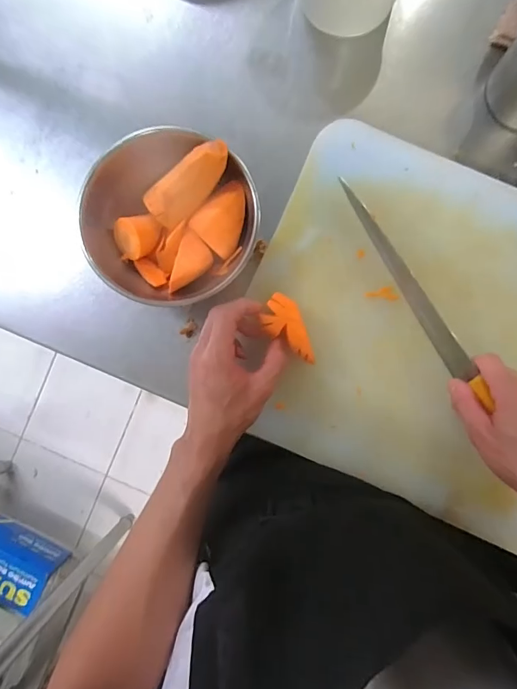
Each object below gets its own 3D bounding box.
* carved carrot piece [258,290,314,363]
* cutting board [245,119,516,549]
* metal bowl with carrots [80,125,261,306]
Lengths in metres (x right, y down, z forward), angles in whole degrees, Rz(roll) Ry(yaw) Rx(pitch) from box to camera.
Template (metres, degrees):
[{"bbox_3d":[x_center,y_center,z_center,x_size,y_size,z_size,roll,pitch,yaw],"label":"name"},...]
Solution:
[{"bbox_3d":[0.030,-0.012,0.396,0.035,0.006,0.073,-32,94,3],"label":"carved carrot piece"},{"bbox_3d":[0.185,-0.018,0.423,0.382,0.027,0.345,23,90,5],"label":"cutting board"},{"bbox_3d":[-0.090,-0.124,0.424,0.157,0.079,0.165,0,90,3],"label":"metal bowl with carrots"}]

